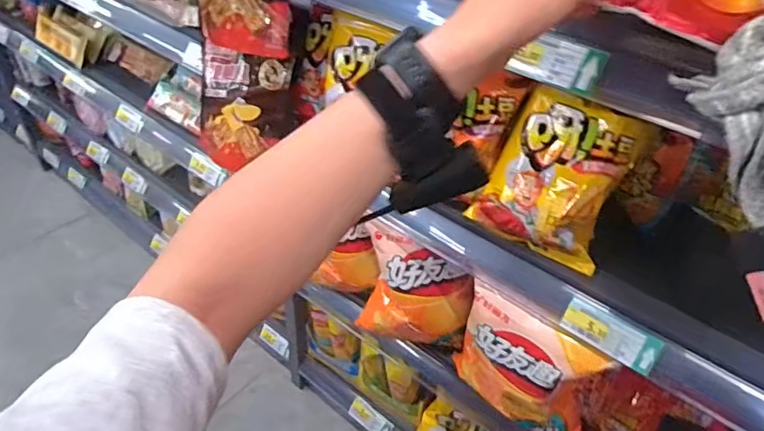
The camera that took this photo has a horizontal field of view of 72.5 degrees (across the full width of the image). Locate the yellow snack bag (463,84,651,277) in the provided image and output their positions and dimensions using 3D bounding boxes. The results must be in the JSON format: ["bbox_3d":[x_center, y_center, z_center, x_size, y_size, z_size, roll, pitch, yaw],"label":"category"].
[{"bbox_3d":[0.184,-0.040,0.558,0.142,0.170,0.052,28,19,25],"label":"yellow snack bag"}]

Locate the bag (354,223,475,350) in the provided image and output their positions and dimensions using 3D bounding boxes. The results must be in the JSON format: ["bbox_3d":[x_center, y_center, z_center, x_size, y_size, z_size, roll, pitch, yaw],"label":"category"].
[{"bbox_3d":[0.045,0.115,0.742,0.155,0.182,0.052,22,43,20],"label":"bag"}]

